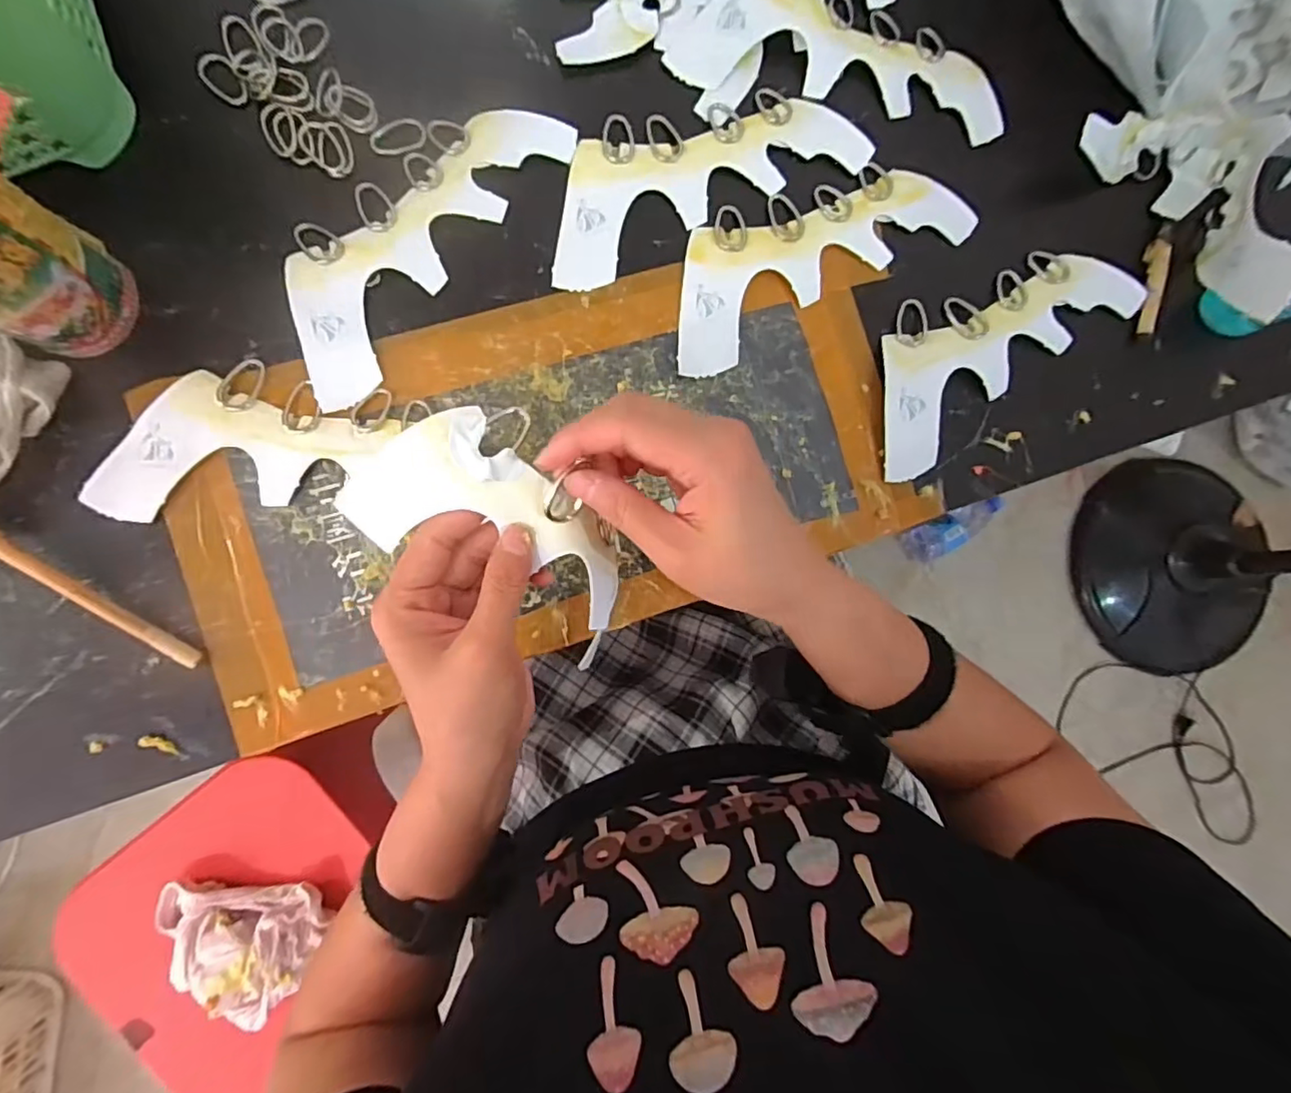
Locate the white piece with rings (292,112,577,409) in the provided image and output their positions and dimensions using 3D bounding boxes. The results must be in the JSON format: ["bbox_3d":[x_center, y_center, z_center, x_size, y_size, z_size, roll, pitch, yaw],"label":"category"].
[{"bbox_3d":[-0.141,-0.190,0.357,0.083,0.009,0.221,38,84,-3],"label":"white piece with rings"}]

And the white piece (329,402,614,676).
[{"bbox_3d":[-0.071,-0.013,0.288,0.143,0.030,0.078,27,118,-11],"label":"white piece"}]

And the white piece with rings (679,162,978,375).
[{"bbox_3d":[0.105,-0.194,0.386,0.220,0.005,0.083,-30,90,-7],"label":"white piece with rings"}]

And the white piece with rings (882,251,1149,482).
[{"bbox_3d":[0.228,-0.138,0.394,0.218,0.012,0.086,-36,91,-7],"label":"white piece with rings"}]

